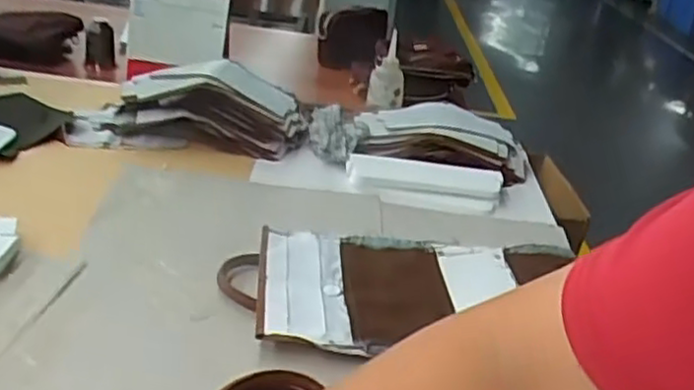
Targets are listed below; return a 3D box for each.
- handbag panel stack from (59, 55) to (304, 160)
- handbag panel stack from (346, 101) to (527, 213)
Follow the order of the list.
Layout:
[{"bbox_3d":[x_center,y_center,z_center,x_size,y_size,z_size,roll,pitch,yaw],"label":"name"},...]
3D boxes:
[{"bbox_3d":[-0.248,-0.141,1.131,0.355,0.109,0.163,1,26,-14],"label":"handbag panel stack"},{"bbox_3d":[0.150,-0.070,1.153,0.259,0.070,0.267,12,26,9],"label":"handbag panel stack"}]

